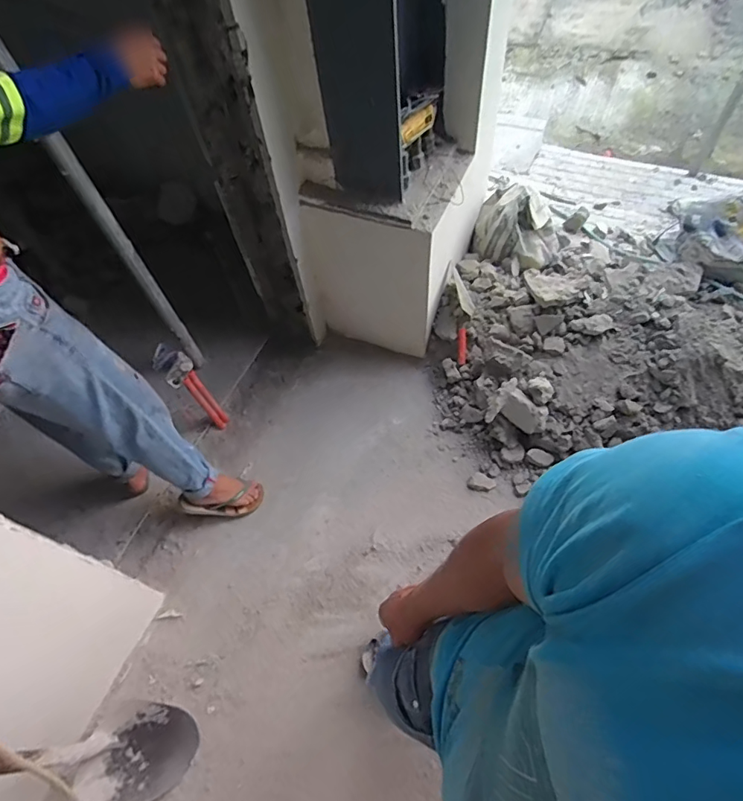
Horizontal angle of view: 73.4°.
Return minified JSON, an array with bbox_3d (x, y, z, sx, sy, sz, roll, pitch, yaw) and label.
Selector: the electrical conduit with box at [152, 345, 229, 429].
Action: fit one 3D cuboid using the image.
[{"bbox_3d":[-0.590,-0.025,1.630,0.137,0.377,0.094,23,62,18],"label":"electrical conduit with box"}]

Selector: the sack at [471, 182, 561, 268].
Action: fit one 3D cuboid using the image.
[{"bbox_3d":[0.521,-0.646,1.800,0.308,0.289,0.197,38,68,24],"label":"sack"}]

